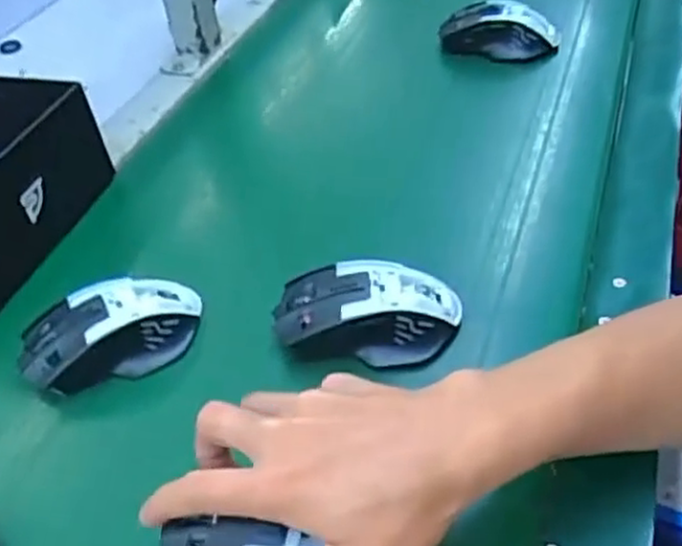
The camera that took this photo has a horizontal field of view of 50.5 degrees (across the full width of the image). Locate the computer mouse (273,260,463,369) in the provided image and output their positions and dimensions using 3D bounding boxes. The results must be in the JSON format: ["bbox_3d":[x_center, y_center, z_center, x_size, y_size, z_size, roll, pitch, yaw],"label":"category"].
[{"bbox_3d":[0.017,0.022,0.456,0.113,0.036,0.061,-1,42,7],"label":"computer mouse"}]

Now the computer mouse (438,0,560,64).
[{"bbox_3d":[0.155,-0.234,0.714,0.116,0.047,0.052,3,42,12],"label":"computer mouse"}]

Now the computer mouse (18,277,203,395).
[{"bbox_3d":[-0.149,0.037,0.469,0.113,0.037,0.059,-19,43,-13],"label":"computer mouse"}]

